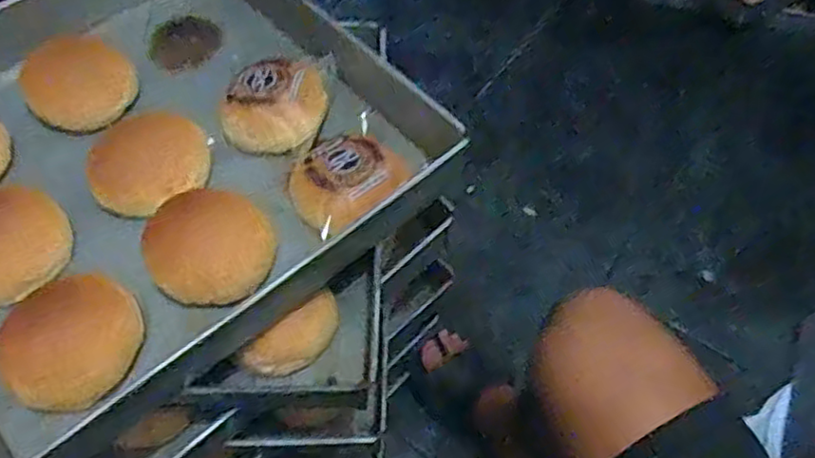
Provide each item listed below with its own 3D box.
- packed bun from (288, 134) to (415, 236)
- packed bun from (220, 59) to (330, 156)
[{"bbox_3d":[-0.051,-0.042,0.547,0.088,0.037,0.078,-36,65,-21],"label":"packed bun"},{"bbox_3d":[-0.120,-0.112,0.591,0.088,0.037,0.083,-2,58,-2],"label":"packed bun"}]

